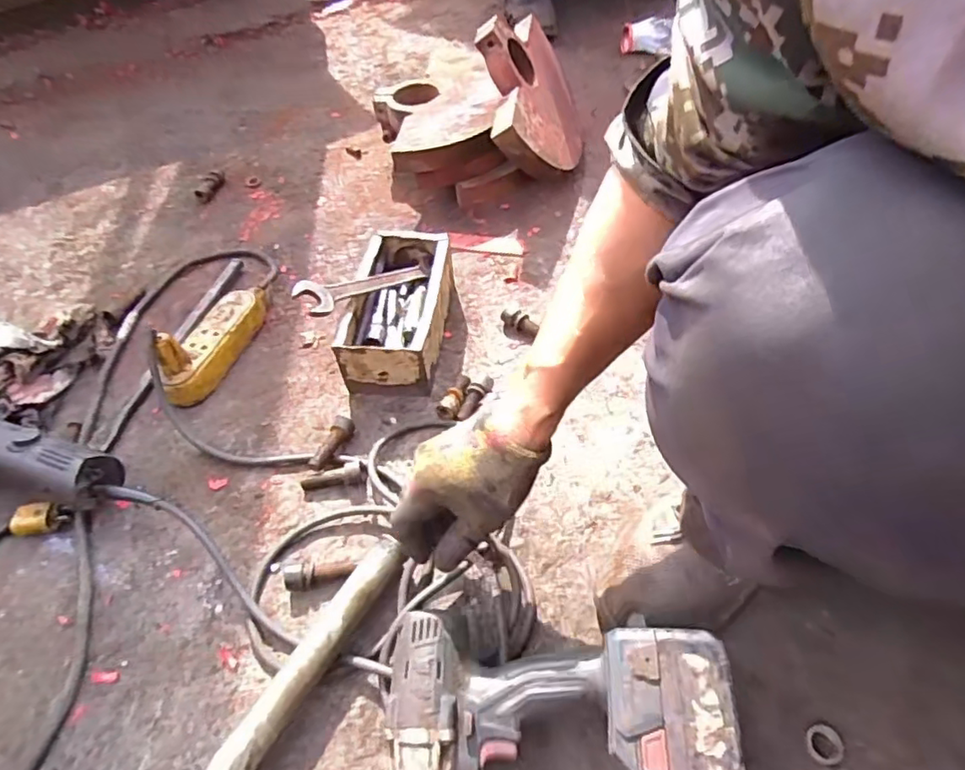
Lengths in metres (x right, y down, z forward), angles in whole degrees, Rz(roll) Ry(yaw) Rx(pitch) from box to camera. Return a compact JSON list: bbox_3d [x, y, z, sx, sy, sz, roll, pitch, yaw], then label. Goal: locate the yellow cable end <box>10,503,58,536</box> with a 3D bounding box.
[{"bbox_3d":[-0.456,0.139,0.609,0.043,0.022,0.029,-7,52,3],"label":"yellow cable end"}]

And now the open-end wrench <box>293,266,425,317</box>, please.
[{"bbox_3d":[-0.133,-0.116,0.702,0.184,0.011,0.041,-22,84,-41],"label":"open-end wrench"}]

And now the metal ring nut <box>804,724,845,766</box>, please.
[{"bbox_3d":[0.257,0.270,0.446,0.028,0.012,0.026,11,55,16],"label":"metal ring nut"}]

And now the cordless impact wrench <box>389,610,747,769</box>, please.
[{"bbox_3d":[0.055,0.271,0.416,0.238,0.087,0.226,-8,52,2],"label":"cordless impact wrench"}]

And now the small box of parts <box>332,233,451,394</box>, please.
[{"bbox_3d":[-0.101,-0.091,0.732,0.111,0.087,0.208,-2,52,6],"label":"small box of parts"}]

